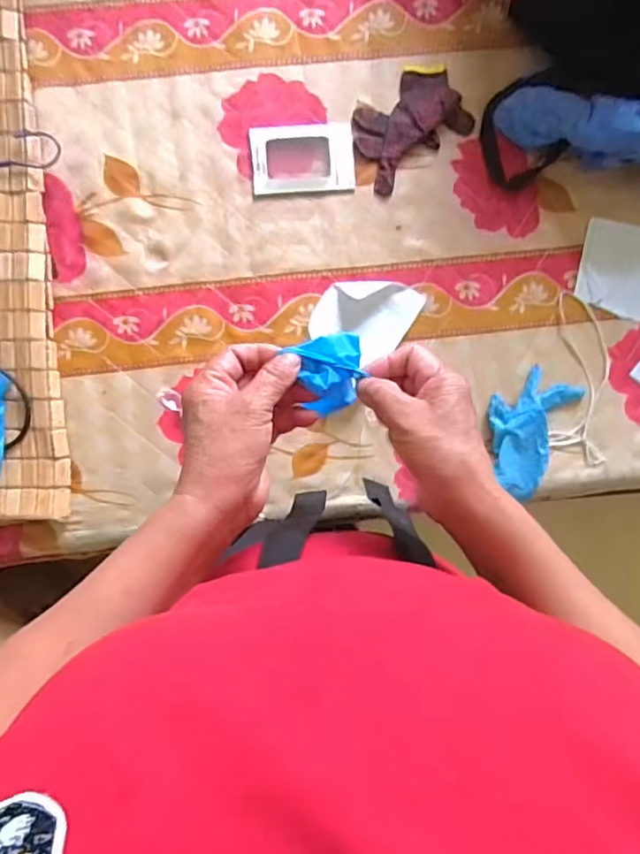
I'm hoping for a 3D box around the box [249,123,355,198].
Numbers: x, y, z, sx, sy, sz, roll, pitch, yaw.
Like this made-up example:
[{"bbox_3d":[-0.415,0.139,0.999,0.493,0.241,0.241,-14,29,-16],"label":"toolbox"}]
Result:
[{"bbox_3d":[-0.023,-0.365,0.775,0.138,0.008,0.089,-5,91,-4],"label":"box"}]

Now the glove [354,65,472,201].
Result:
[{"bbox_3d":[0.120,-0.415,0.781,0.163,0.012,0.112,-37,93,-2],"label":"glove"}]

